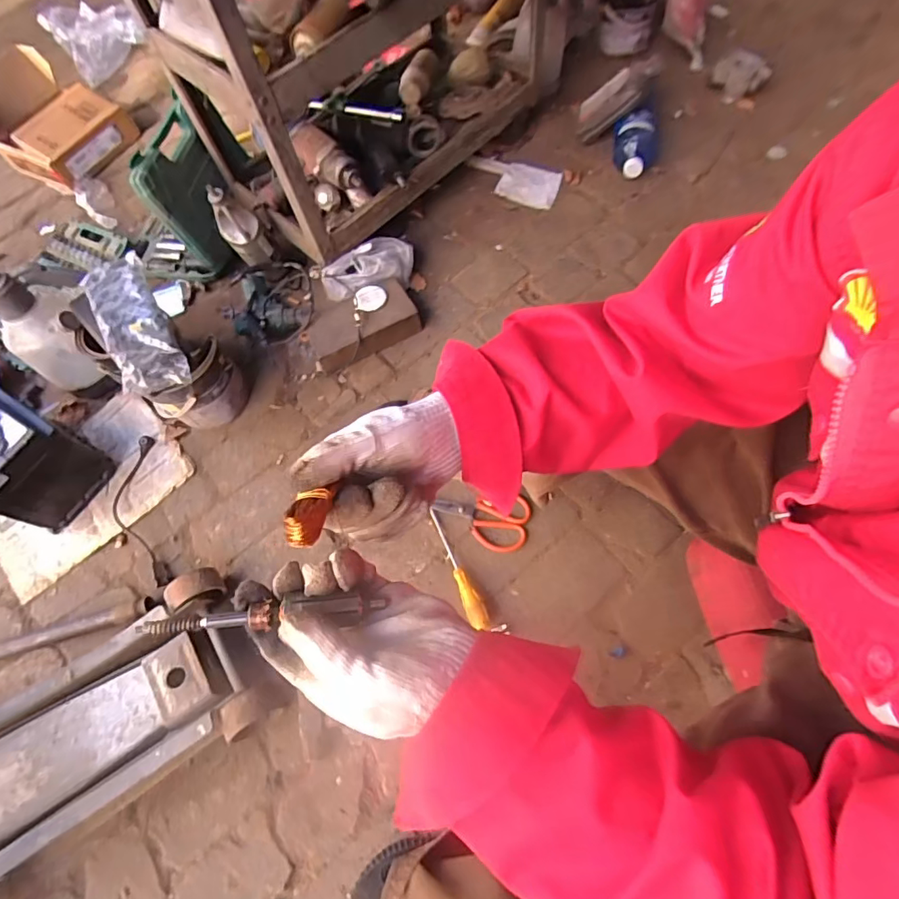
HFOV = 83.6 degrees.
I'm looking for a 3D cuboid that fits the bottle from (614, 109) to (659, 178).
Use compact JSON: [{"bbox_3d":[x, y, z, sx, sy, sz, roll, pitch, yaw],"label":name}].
[{"bbox_3d":[0.466,-0.762,1.273,0.111,0.090,0.163,16,68,12],"label":"bottle"}]

